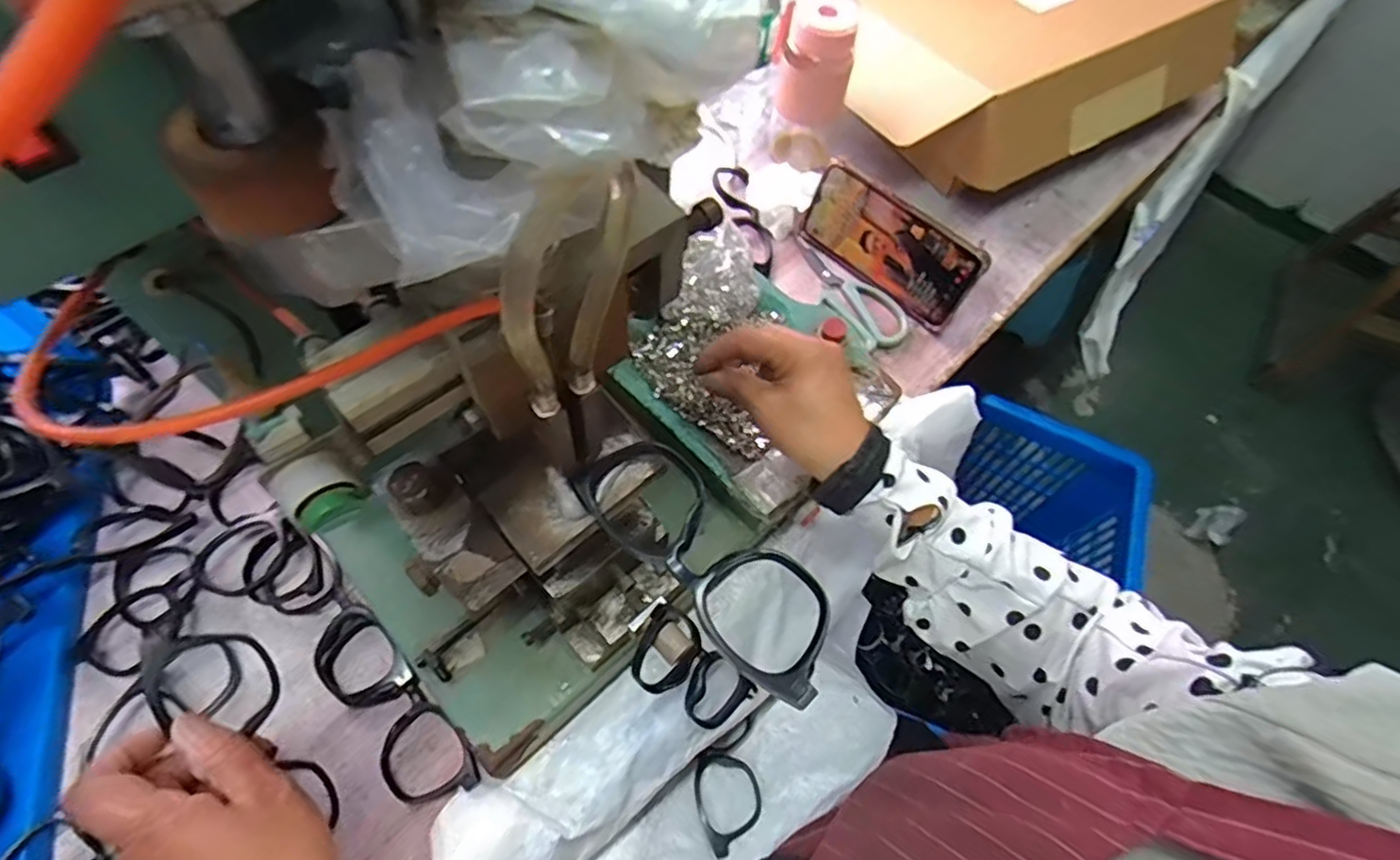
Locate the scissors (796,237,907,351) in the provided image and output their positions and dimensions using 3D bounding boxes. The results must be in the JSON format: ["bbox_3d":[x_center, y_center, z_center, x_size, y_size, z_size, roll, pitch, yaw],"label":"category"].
[{"bbox_3d":[0.136,-0.130,0.609,0.056,0.013,0.138,-25,66,-16],"label":"scissors"}]

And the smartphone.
[{"bbox_3d":[0.164,-0.165,0.591,0.166,0.079,0.013,41,51,16],"label":"smartphone"}]

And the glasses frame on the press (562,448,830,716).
[{"bbox_3d":[0.004,0.053,0.284,0.047,0.020,0.134,-38,70,-21],"label":"glasses frame on the press"}]

